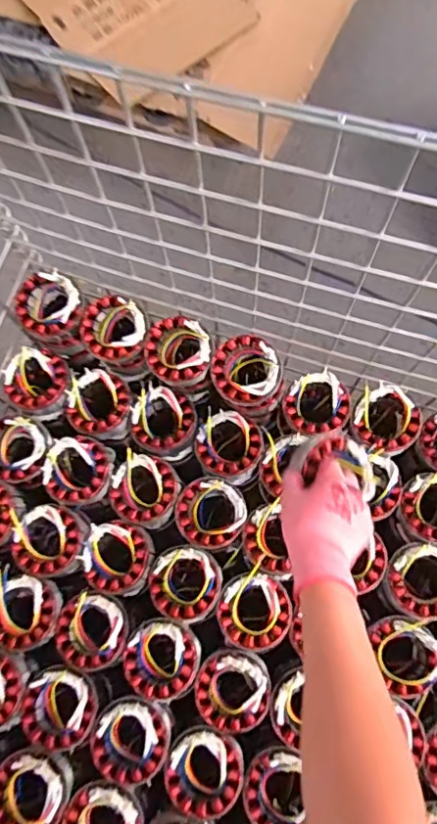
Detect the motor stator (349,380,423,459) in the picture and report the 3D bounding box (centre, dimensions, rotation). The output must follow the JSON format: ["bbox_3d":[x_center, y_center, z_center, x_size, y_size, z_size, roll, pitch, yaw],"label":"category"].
[{"bbox_3d":[0.215,0.019,0.722,0.084,0.077,0.087,0,75,1],"label":"motor stator"}]

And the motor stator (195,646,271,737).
[{"bbox_3d":[0.017,0.325,0.635,0.085,0.032,0.087,27,77,8],"label":"motor stator"}]

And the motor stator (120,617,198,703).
[{"bbox_3d":[-0.068,0.293,0.650,0.087,0.035,0.088,37,79,10],"label":"motor stator"}]

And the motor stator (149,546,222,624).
[{"bbox_3d":[-0.041,0.212,0.677,0.085,0.048,0.086,0,75,1],"label":"motor stator"}]

